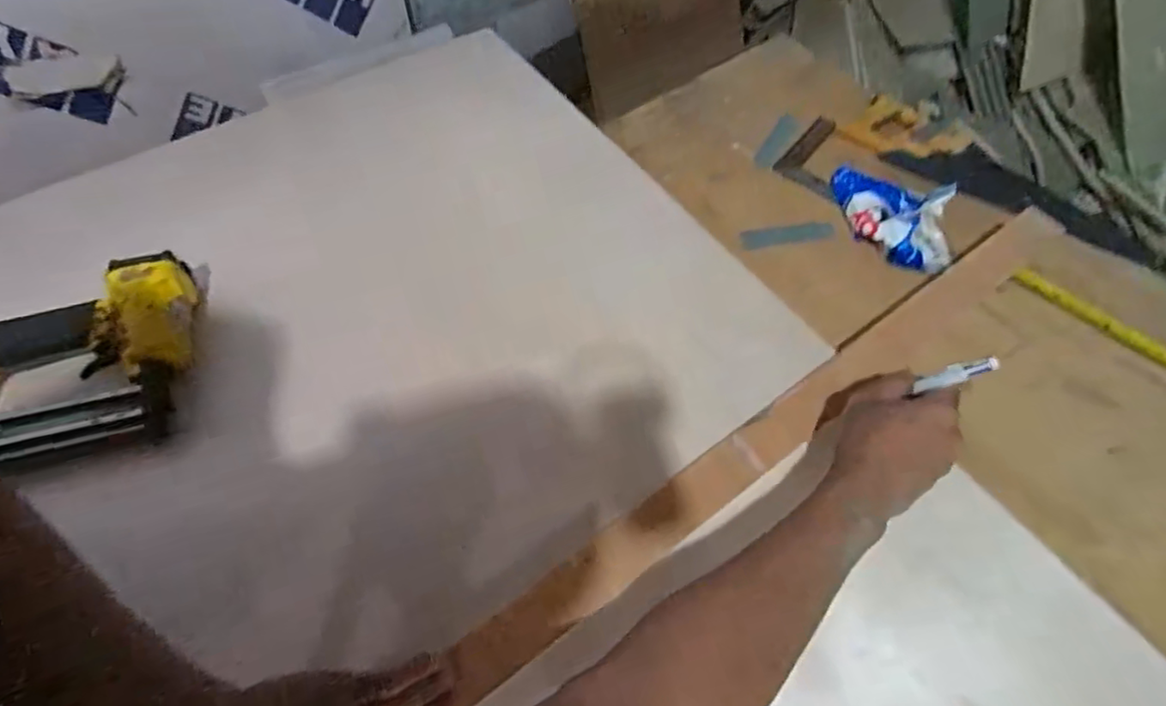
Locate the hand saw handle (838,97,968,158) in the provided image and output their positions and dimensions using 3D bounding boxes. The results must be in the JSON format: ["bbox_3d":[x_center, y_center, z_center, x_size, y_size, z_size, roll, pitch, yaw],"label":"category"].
[{"bbox_3d":[0.429,-0.303,0.812,0.171,0.025,0.085,5,58,1],"label":"hand saw handle"}]

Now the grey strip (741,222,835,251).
[{"bbox_3d":[0.246,-0.142,0.731,0.104,0.004,0.023,-6,87,12],"label":"grey strip"}]

